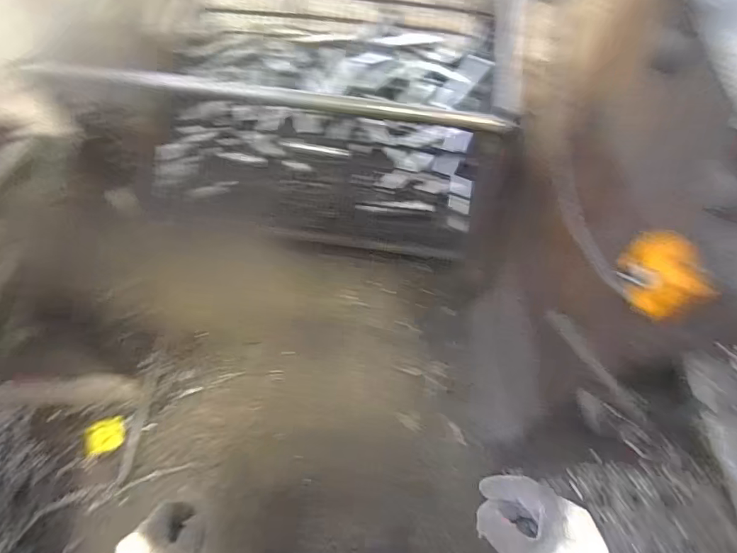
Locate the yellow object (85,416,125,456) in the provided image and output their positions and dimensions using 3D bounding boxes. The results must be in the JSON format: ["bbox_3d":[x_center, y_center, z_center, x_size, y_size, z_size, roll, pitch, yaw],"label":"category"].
[{"bbox_3d":[-0.759,0.458,1.412,0.107,0.015,0.090,-17,65,-8],"label":"yellow object"}]

